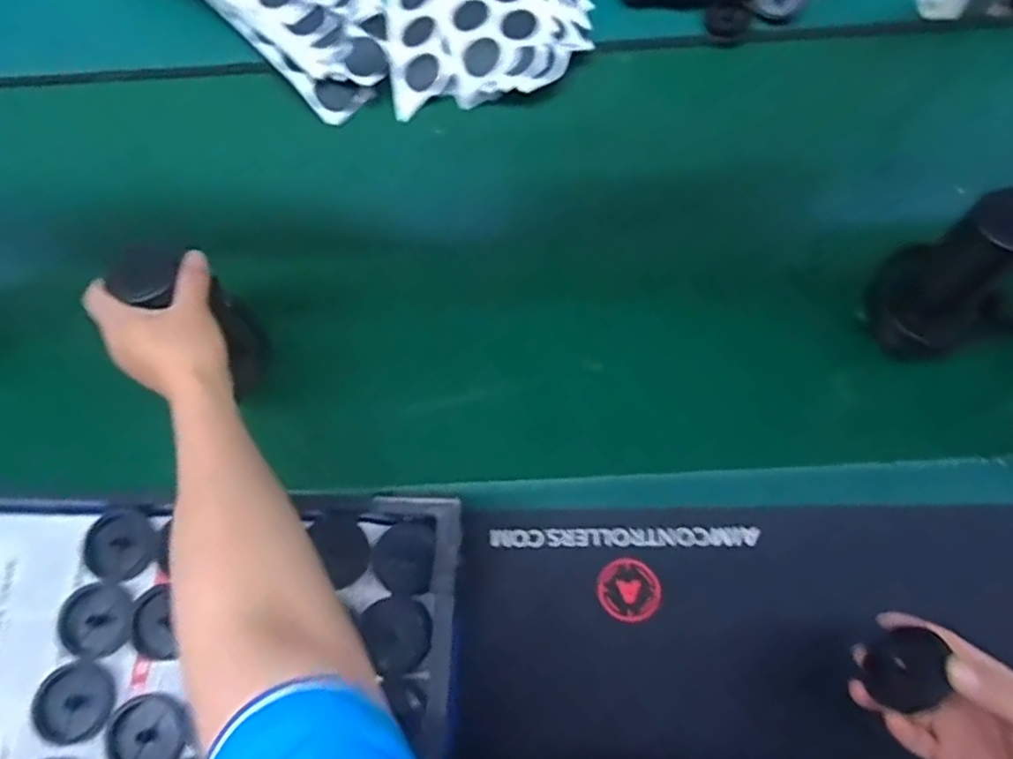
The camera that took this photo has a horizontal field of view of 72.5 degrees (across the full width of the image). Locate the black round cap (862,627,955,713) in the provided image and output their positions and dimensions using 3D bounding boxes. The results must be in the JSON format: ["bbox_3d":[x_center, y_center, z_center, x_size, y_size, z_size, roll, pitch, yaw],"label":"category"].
[{"bbox_3d":[0.238,0.172,0.411,0.045,0.004,0.041,-4,79,19],"label":"black round cap"}]

